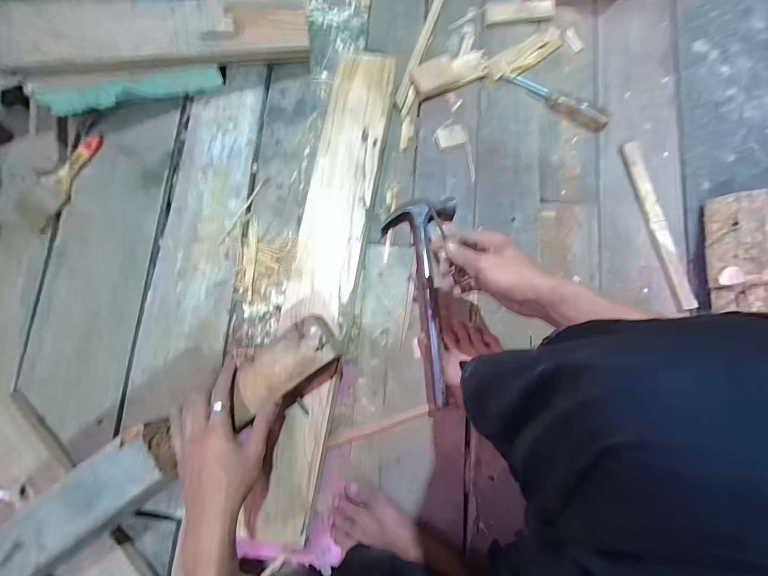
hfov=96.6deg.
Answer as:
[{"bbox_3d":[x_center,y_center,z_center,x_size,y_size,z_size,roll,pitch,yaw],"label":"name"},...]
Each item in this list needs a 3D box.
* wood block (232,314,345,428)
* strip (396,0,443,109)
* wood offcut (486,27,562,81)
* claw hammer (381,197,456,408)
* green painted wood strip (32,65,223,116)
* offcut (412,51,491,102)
[{"bbox_3d":[-0.131,0.101,0.437,0.157,0.017,0.067,-38,81,0],"label":"wood block"},{"bbox_3d":[0.083,-0.487,0.632,0.020,0.015,0.338,19,81,5],"label":"strip"},{"bbox_3d":[0.259,-0.425,0.624,0.155,0.010,0.048,-32,81,-4],"label":"wood offcut"},{"bbox_3d":[0.067,0.014,0.538,0.116,0.033,0.318,-4,76,1],"label":"claw hammer"},{"bbox_3d":[-0.421,-0.341,0.582,0.272,0.055,0.022,-18,80,-15],"label":"green painted wood strip"},{"bbox_3d":[0.118,-0.391,0.618,0.140,0.015,0.065,-22,81,-2],"label":"offcut"}]

